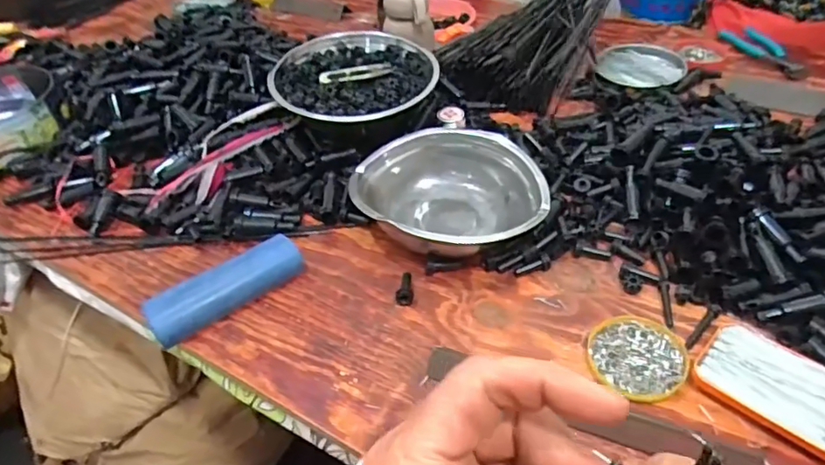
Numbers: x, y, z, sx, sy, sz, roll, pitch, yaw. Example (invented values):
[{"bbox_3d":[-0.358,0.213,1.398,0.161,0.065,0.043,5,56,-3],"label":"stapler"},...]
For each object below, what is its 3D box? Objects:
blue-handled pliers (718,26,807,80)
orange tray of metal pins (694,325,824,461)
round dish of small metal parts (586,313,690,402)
[{"bbox_3d":[0.563,-0.294,0.910,0.045,0.017,0.167,-13,44,-7],"label":"blue-handled pliers"},{"bbox_3d":[0.311,0.135,0.463,0.077,0.023,0.143,-36,51,-28],"label":"orange tray of metal pins"},{"bbox_3d":[0.203,0.110,0.515,0.082,0.010,0.087,-3,43,3],"label":"round dish of small metal parts"}]

